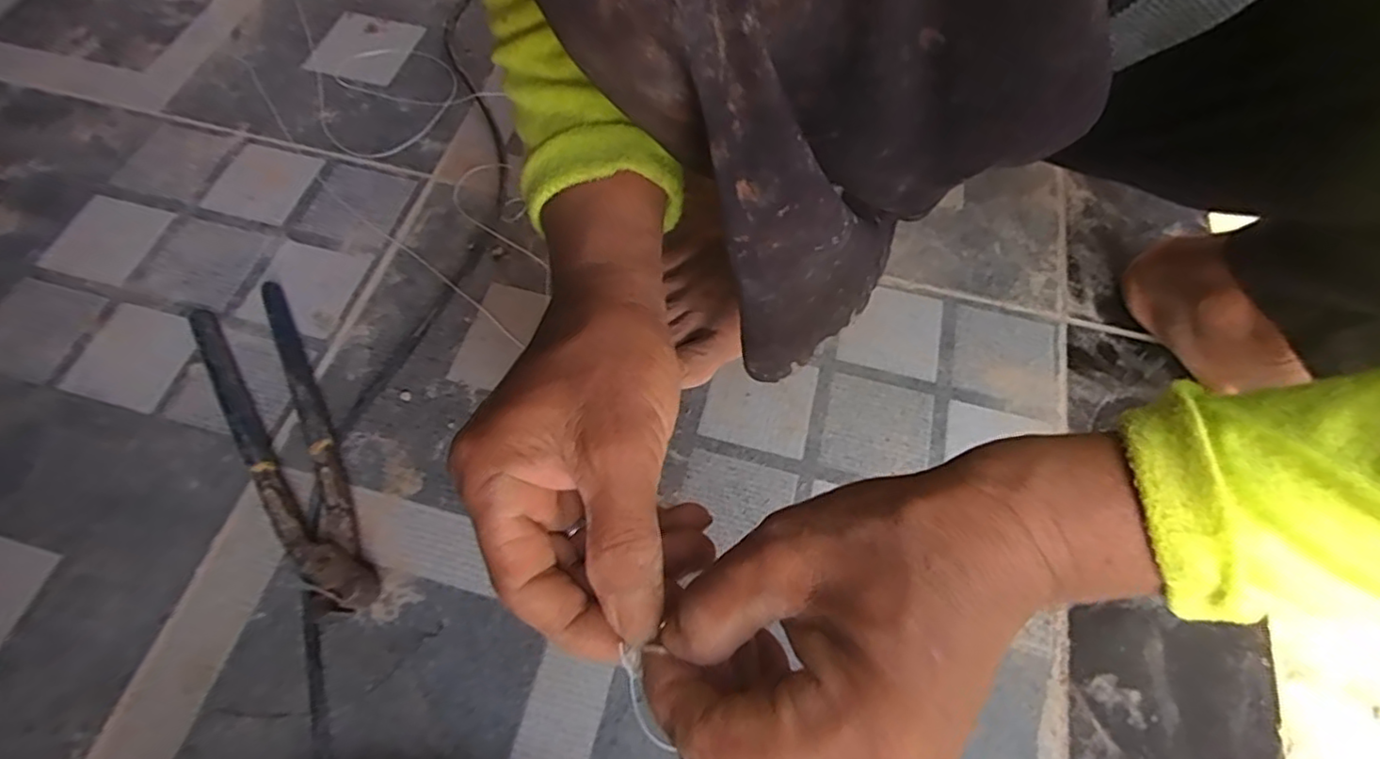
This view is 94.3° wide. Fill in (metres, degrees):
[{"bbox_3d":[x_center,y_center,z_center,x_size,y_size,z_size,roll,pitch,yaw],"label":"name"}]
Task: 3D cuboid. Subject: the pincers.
[{"bbox_3d":[-0.255,0.037,0.408,0.054,0.023,0.244,-29,68,-16],"label":"pincers"}]

